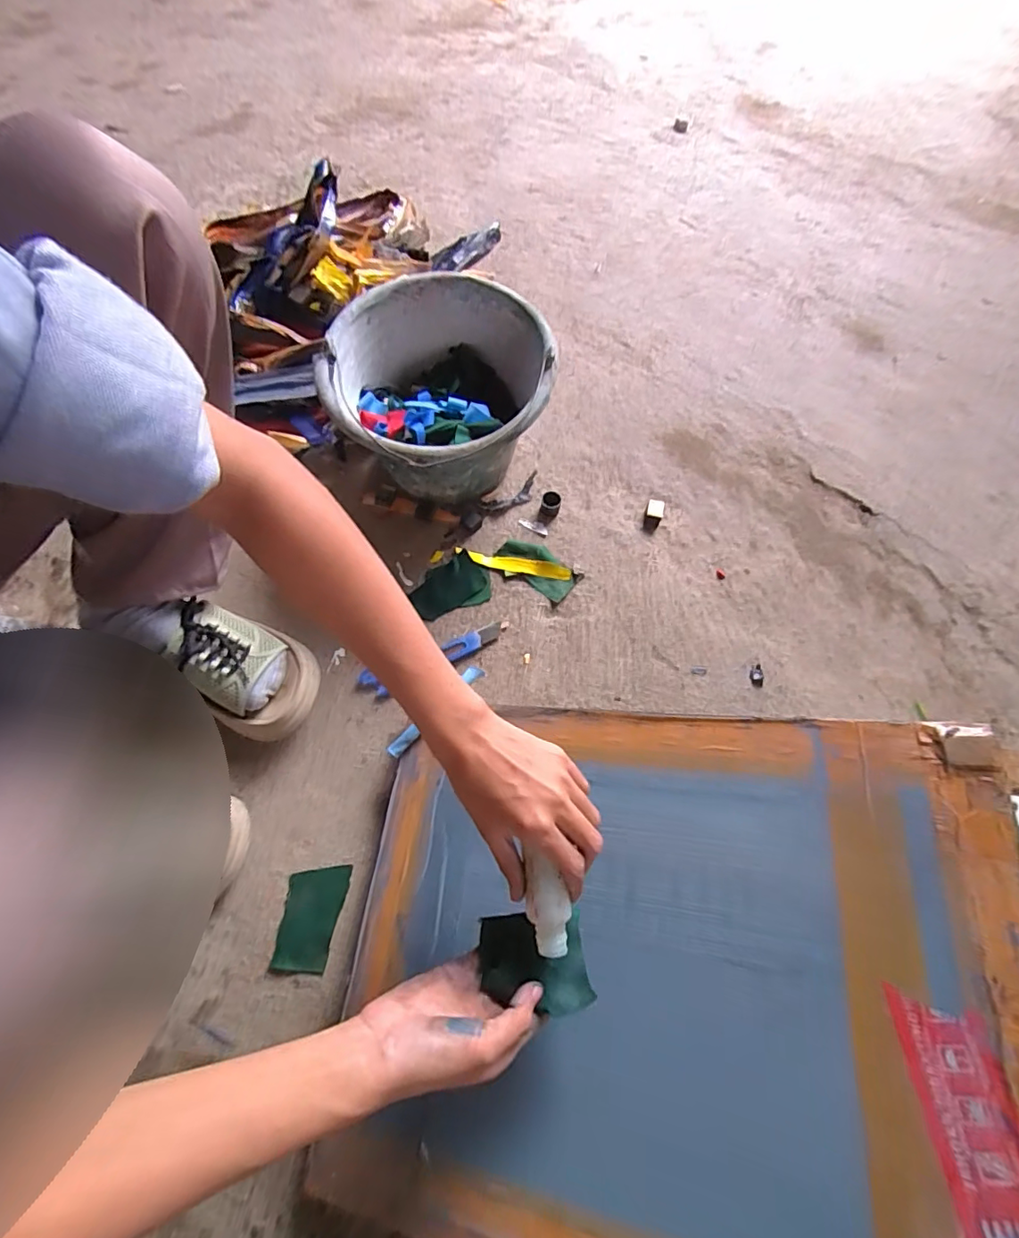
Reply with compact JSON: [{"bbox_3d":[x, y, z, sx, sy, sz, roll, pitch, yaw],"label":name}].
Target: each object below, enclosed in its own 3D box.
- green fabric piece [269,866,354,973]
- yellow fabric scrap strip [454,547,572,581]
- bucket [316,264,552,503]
[{"bbox_3d":[-0.183,0.275,0.487,0.053,0.004,0.086,7,68,-1],"label":"green fabric piece"},{"bbox_3d":[0.004,-0.066,0.635,0.139,0.010,0.021,10,67,1],"label":"yellow fabric scrap strip"},{"bbox_3d":[-0.077,-0.244,0.620,0.231,0.157,0.243,10,67,1],"label":"bucket"}]

